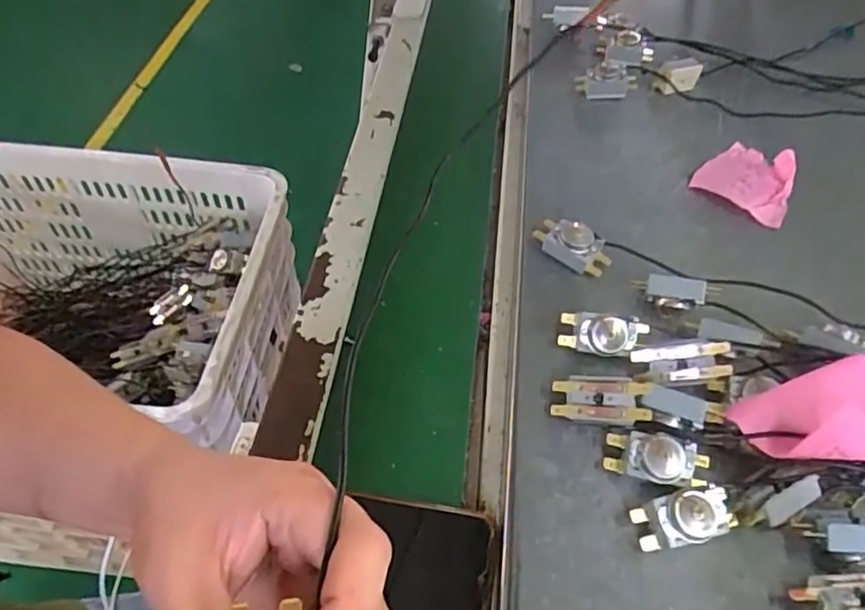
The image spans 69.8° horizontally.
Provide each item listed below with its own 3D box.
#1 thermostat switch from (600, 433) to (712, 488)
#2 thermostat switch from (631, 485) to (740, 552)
[{"bbox_3d":[0.132,0.090,0.363,0.058,0.023,0.027,11,52,7],"label":"thermostat switch"},{"bbox_3d":[0.142,0.117,0.342,0.057,0.025,0.027,-9,52,-9],"label":"thermostat switch"}]

